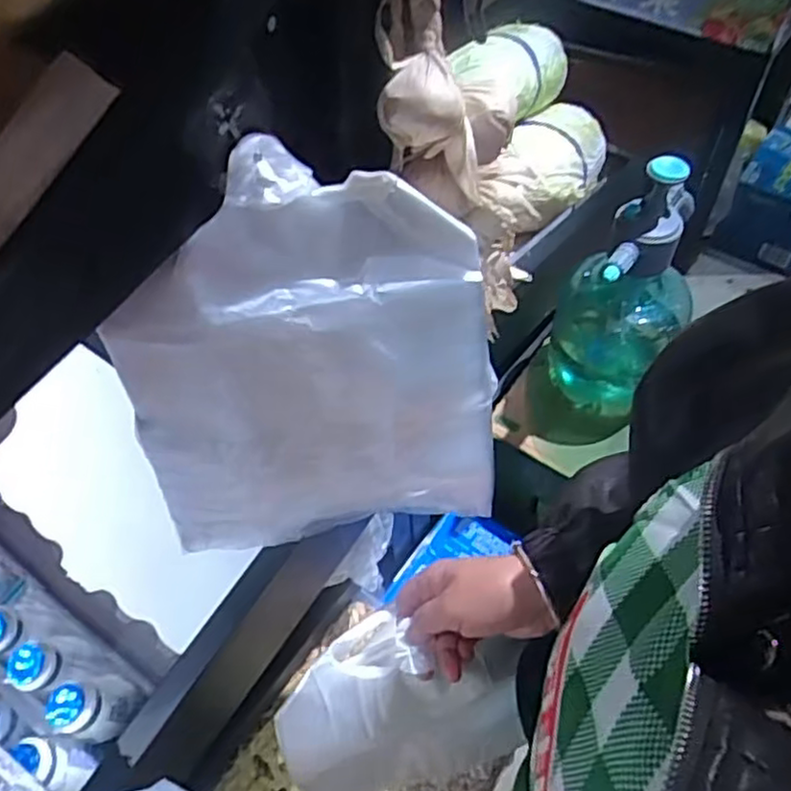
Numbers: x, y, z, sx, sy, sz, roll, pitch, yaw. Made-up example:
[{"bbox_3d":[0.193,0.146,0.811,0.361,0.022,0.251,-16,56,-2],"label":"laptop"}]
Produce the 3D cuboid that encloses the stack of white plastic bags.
[{"bbox_3d":[-0.054,-0.015,0.460,0.230,0.273,0.024,-9,32,-8],"label":"stack of white plastic bags"}]

